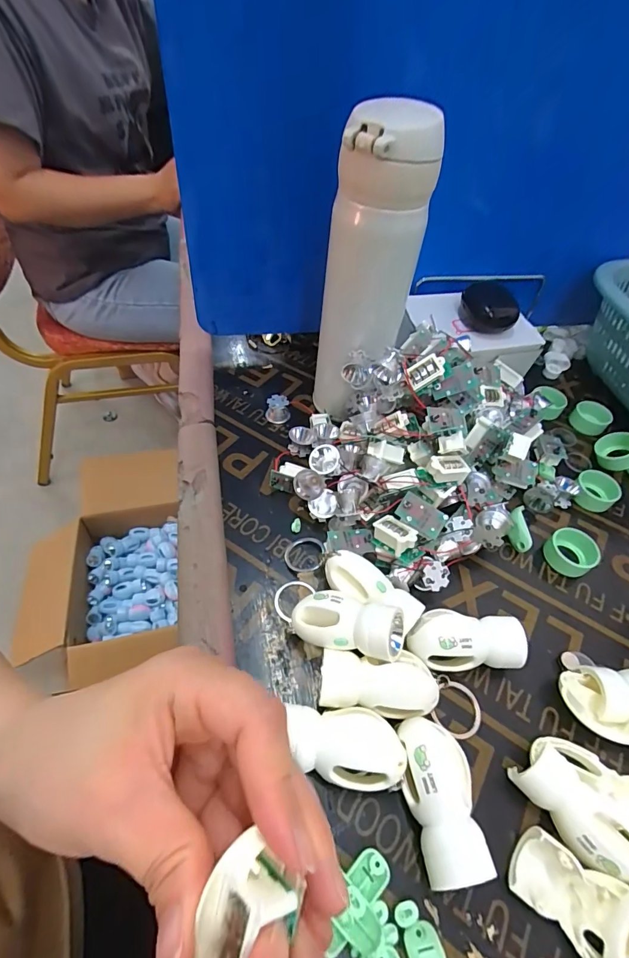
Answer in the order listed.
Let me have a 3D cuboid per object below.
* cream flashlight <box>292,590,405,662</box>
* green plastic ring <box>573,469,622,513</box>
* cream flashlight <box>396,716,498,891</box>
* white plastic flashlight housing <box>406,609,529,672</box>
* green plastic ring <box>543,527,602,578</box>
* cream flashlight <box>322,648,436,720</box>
[{"bbox_3d":[0.019,0.084,0.244,0.062,0.022,0.028,4,48,21],"label":"cream flashlight"},{"bbox_3d":[0.235,0.011,0.351,0.032,0.018,0.034,3,50,-3],"label":"green plastic ring"},{"bbox_3d":[0.061,0.157,0.209,0.032,0.028,0.064,1,50,-5],"label":"cream flashlight"},{"bbox_3d":[0.091,0.101,0.258,0.068,0.029,0.029,4,50,-3],"label":"white plastic flashlight housing"},{"bbox_3d":[0.191,0.055,0.311,0.032,0.018,0.032,3,50,-3],"label":"green plastic ring"},{"bbox_3d":[0.035,0.116,0.238,0.063,0.032,0.031,5,50,-1],"label":"cream flashlight"}]

